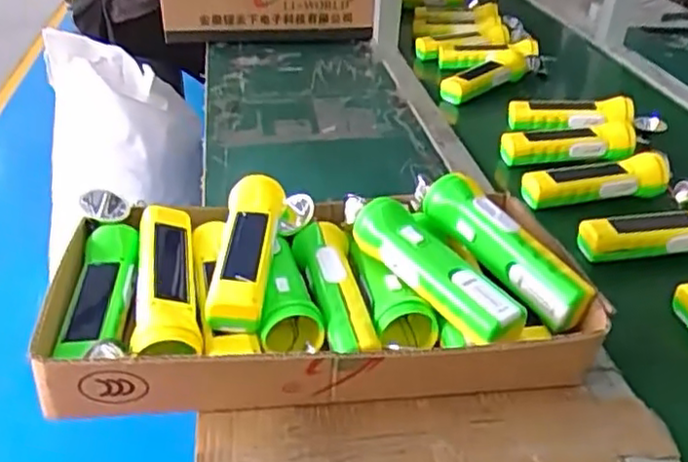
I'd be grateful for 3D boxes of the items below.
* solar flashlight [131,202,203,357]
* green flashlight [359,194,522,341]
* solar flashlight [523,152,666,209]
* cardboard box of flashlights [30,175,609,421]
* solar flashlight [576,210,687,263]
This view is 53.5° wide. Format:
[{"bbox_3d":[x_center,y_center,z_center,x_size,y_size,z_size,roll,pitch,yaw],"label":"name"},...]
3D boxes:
[{"bbox_3d":[-0.146,0.041,0.553,0.048,0.046,0.163,-4,34,-14],"label":"solar flashlight"},{"bbox_3d":[0.074,0.028,0.554,0.047,0.043,0.173,-19,39,-32],"label":"green flashlight"},{"bbox_3d":[0.297,-0.061,0.806,0.177,0.045,0.052,-3,33,-9],"label":"solar flashlight"},{"bbox_3d":[-0.029,0.042,0.570,0.405,0.100,0.210,-1,32,-6],"label":"cardboard box of flashlights"},{"bbox_3d":[0.332,0.006,0.714,0.170,0.053,0.043,-2,33,-8],"label":"solar flashlight"}]

